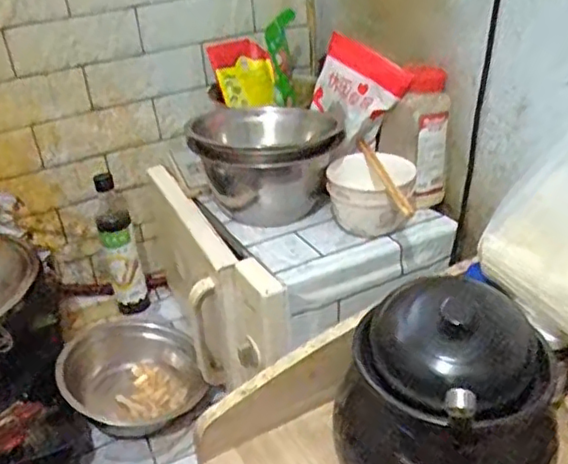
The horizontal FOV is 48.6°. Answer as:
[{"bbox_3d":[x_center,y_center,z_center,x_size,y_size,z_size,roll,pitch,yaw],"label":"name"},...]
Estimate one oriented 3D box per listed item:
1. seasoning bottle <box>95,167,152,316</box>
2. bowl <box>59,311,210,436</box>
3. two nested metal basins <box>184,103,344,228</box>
[{"bbox_3d":[-0.279,0.022,1.070,0.053,0.263,0.066,-15,34,-18],"label":"seasoning bottle"},{"bbox_3d":[-0.217,0.211,0.901,0.178,0.104,0.160,-14,34,-17],"label":"bowl"},{"bbox_3d":[-0.026,-0.090,0.861,0.178,0.124,0.146,-10,33,-12],"label":"two nested metal basins"}]

